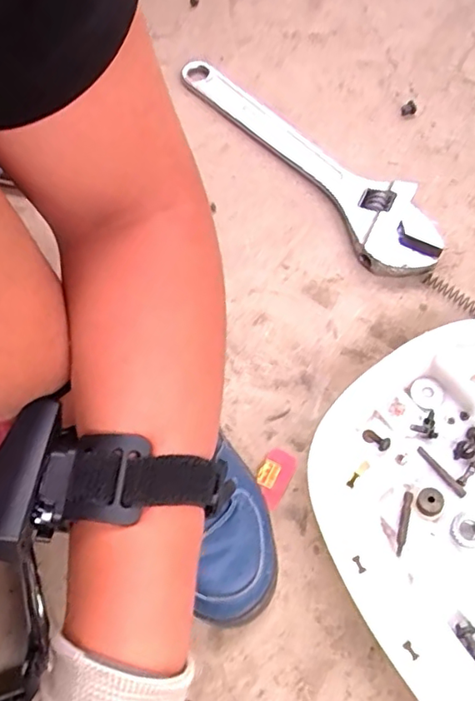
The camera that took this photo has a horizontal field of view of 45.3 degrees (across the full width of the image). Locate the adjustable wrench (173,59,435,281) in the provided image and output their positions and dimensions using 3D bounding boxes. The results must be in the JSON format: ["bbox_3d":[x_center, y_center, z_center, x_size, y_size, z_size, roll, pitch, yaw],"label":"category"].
[{"bbox_3d":[0.071,-0.205,0.583,0.076,0.029,0.342,-35,71,-14],"label":"adjustable wrench"}]

